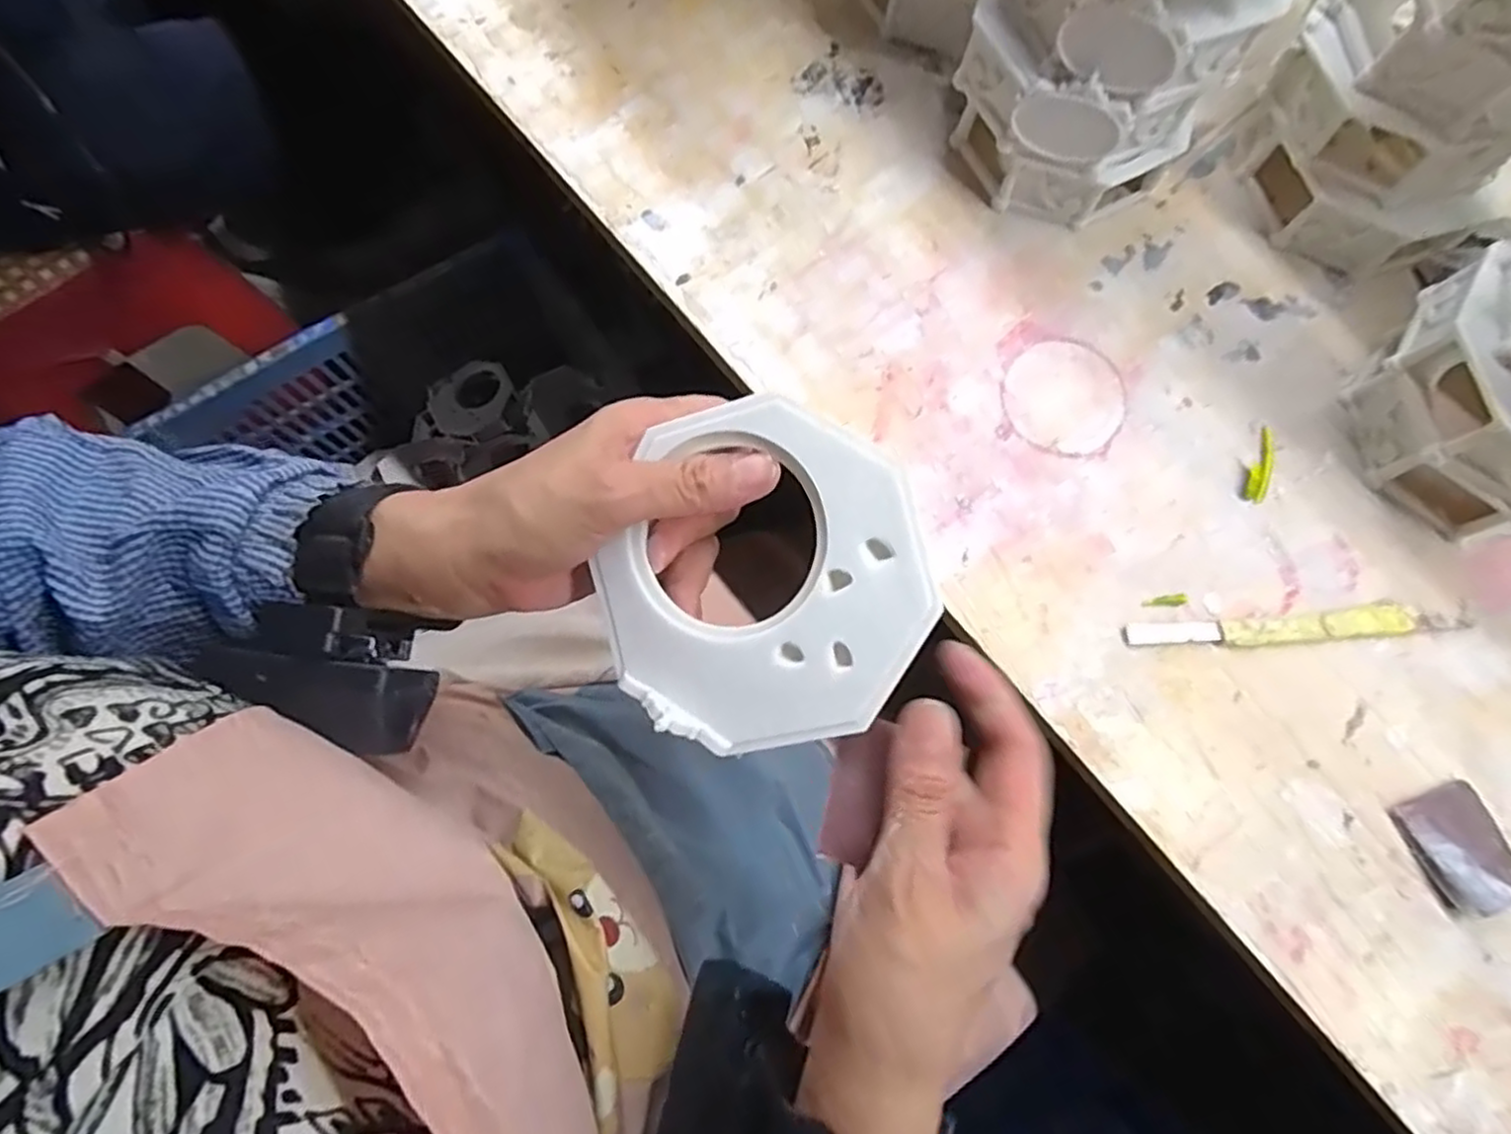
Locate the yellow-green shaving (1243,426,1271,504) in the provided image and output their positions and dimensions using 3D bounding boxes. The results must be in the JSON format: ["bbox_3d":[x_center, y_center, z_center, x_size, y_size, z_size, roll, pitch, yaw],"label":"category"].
[{"bbox_3d":[0.255,-0.052,0.357,0.010,0.004,0.040,19,77,4],"label":"yellow-green shaving"}]

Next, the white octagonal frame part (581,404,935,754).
[{"bbox_3d":[0.001,0.007,0.242,0.109,0.007,0.113,33,99,9],"label":"white octagonal frame part"}]

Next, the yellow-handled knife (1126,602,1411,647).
[{"bbox_3d":[0.246,0.030,0.338,0.134,0.008,0.015,-5,76,-2],"label":"yellow-handled knife"}]

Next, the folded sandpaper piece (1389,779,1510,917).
[{"bbox_3d":[0.314,0.123,0.312,0.037,0.013,0.047,-22,77,-6],"label":"folded sandpaper piece"}]

